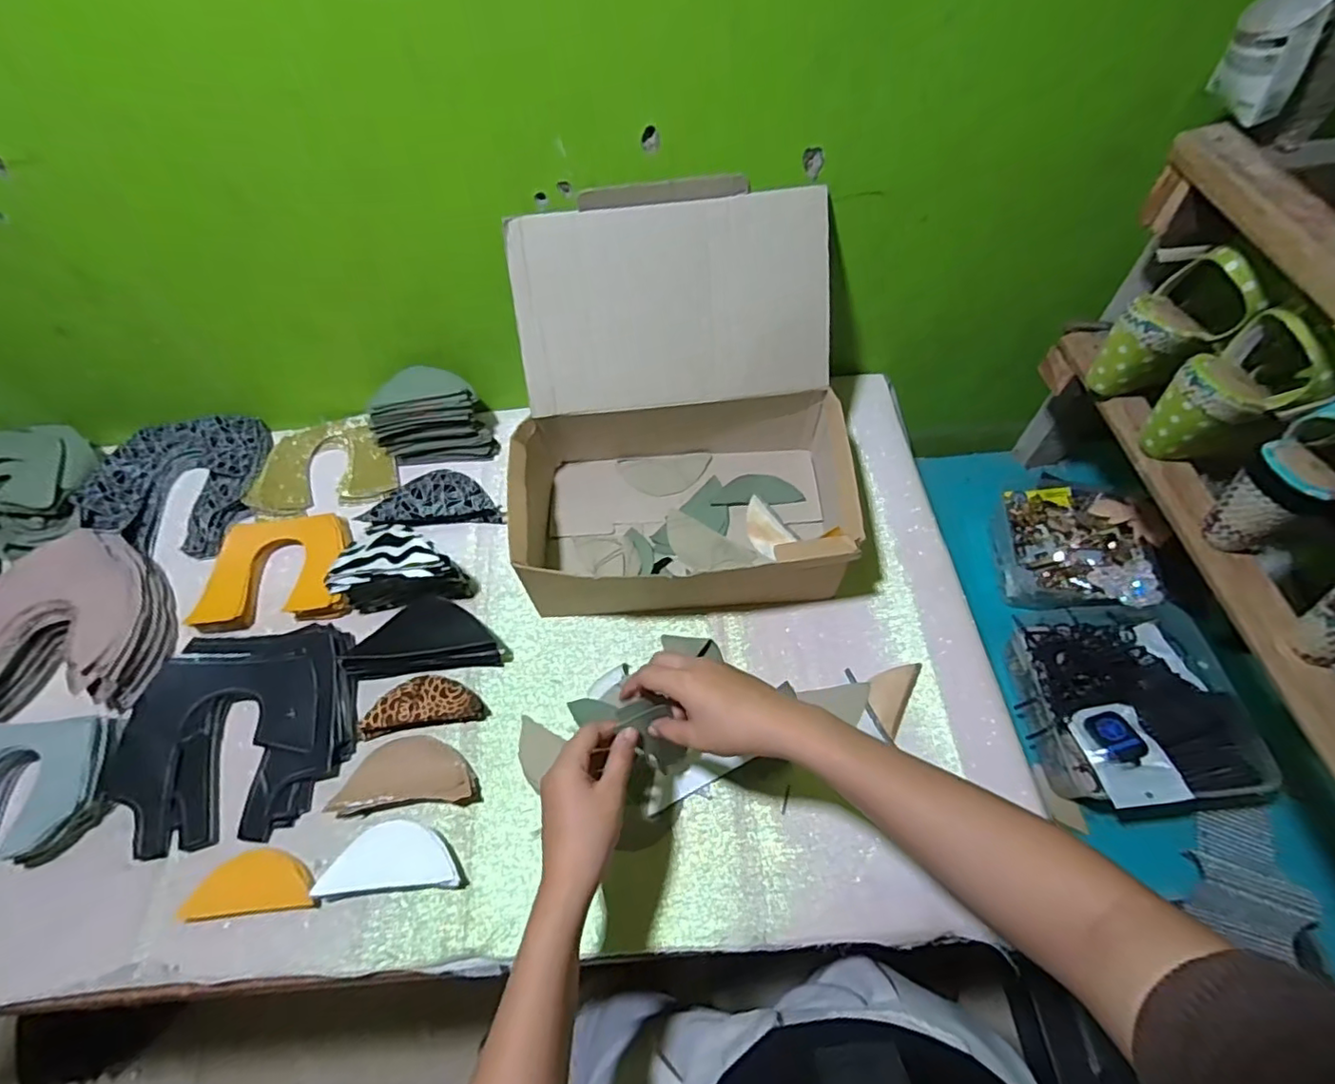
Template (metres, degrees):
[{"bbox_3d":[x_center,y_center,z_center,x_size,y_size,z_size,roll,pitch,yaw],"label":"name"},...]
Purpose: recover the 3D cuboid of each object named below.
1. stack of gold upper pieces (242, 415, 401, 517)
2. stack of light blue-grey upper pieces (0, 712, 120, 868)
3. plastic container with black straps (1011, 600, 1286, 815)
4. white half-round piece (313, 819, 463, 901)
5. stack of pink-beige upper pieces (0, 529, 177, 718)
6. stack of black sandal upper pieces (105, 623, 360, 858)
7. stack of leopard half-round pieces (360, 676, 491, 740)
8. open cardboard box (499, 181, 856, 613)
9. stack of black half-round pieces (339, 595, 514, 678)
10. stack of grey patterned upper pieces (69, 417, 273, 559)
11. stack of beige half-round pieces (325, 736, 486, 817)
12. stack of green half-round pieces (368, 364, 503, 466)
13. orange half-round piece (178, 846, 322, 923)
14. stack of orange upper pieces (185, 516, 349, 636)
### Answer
[{"bbox_3d":[-0.424,-0.093,0.737,0.162,0.022,0.134,-17,61,-7],"label":"stack of gold upper pieces"},{"bbox_3d":[-0.593,0.223,0.547,0.160,0.032,0.139,7,61,6],"label":"stack of light blue-grey upper pieces"},{"bbox_3d":[0.489,0.163,0.631,0.198,0.061,0.213,-5,58,-1],"label":"plastic container with black straps"},{"bbox_3d":[-0.236,0.271,0.516,0.111,0.006,0.056,-6,43,-1],"label":"white half-round piece"},{"bbox_3d":[-0.615,0.082,0.617,0.177,0.053,0.183,-4,61,0],"label":"stack of pink-beige upper pieces"},{"bbox_3d":[-0.406,0.176,0.563,0.204,0.031,0.188,-8,61,-2],"label":"stack of black sandal upper pieces"},{"bbox_3d":[-0.237,0.157,0.583,0.115,0.021,0.047,-8,61,-2],"label":"stack of leopard half-round pieces"},{"bbox_3d":[0.009,-0.126,0.599,0.335,0.240,0.329,-6,61,0],"label":"open cardboard box"},{"bbox_3d":[-0.240,0.095,0.608,0.147,0.038,0.072,-6,61,-1],"label":"stack of black half-round pieces"},{"bbox_3d":[-0.589,-0.076,0.721,0.174,0.040,0.180,0,61,3],"label":"stack of grey patterned upper pieces"},{"bbox_3d":[-0.236,0.211,0.546,0.123,0.023,0.061,-5,61,0],"label":"stack of beige half-round pieces"},{"bbox_3d":[-0.284,-0.152,0.719,0.131,0.090,0.069,-2,61,2],"label":"stack of green half-round pieces"},{"bbox_3d":[-0.351,0.290,0.511,0.113,0.014,0.049,-6,61,-1],"label":"orange half-round piece"},{"bbox_3d":[-0.427,0.030,0.658,0.165,0.027,0.127,-8,61,-2],"label":"stack of orange upper pieces"}]

